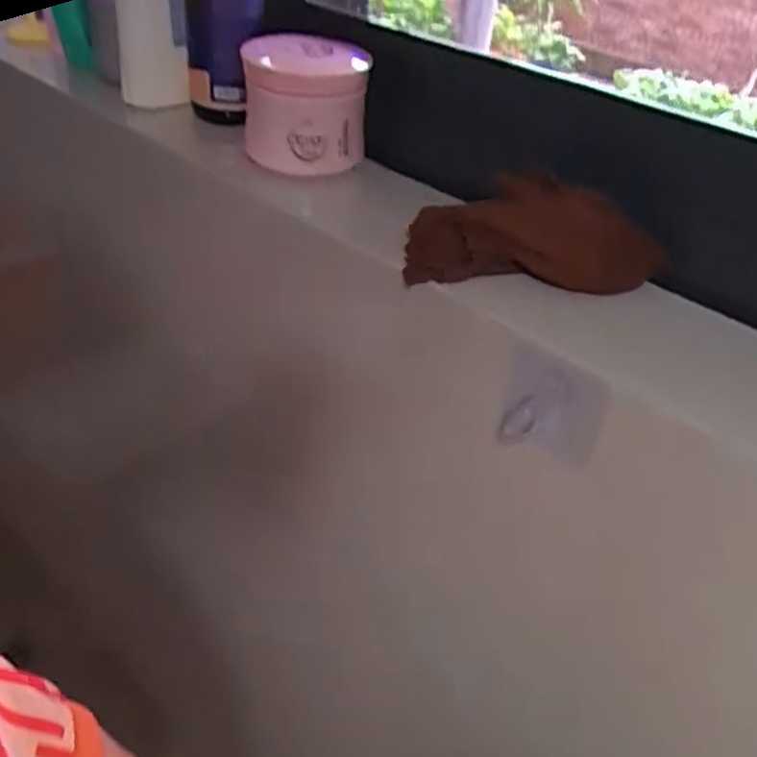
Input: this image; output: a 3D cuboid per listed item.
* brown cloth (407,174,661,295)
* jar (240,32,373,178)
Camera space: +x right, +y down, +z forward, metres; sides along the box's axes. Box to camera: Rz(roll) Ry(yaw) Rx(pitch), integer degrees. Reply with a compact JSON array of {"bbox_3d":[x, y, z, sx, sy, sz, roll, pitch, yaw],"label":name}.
[{"bbox_3d":[0.107,-0.100,0.519,0.173,0.057,0.059,4,37,-3],"label":"brown cloth"},{"bbox_3d":[-0.062,-0.228,0.630,0.102,0.087,0.114,3,37,-5],"label":"jar"}]

